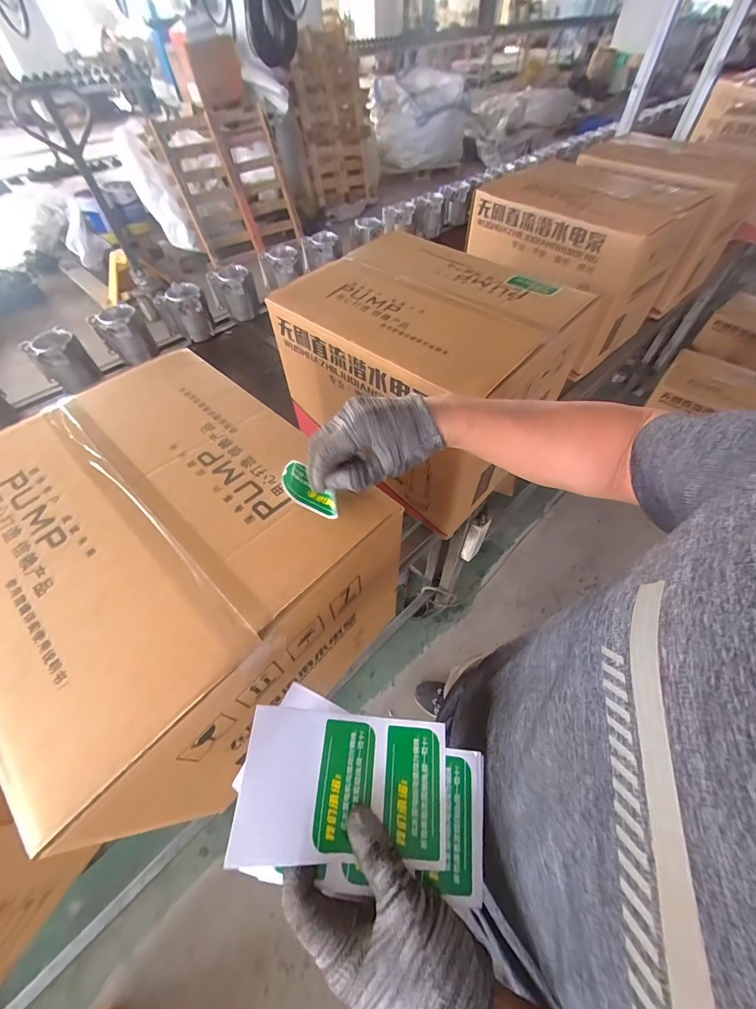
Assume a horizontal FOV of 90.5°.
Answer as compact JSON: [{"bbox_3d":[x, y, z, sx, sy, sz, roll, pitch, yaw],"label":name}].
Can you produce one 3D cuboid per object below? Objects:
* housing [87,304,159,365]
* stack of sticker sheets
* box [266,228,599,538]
[{"bbox_3d":[-0.736,-0.494,1.092,0.127,0.127,0.116,-37,62,-23],"label":"housing"},{"bbox_3d":[-0.010,0.223,0.290,0.190,0.021,0.111,19,53,-5],"label":"stack of sticker sheets"},{"bbox_3d":[0.090,-0.260,0.759,0.440,0.327,0.362,37,63,24],"label":"box"}]

